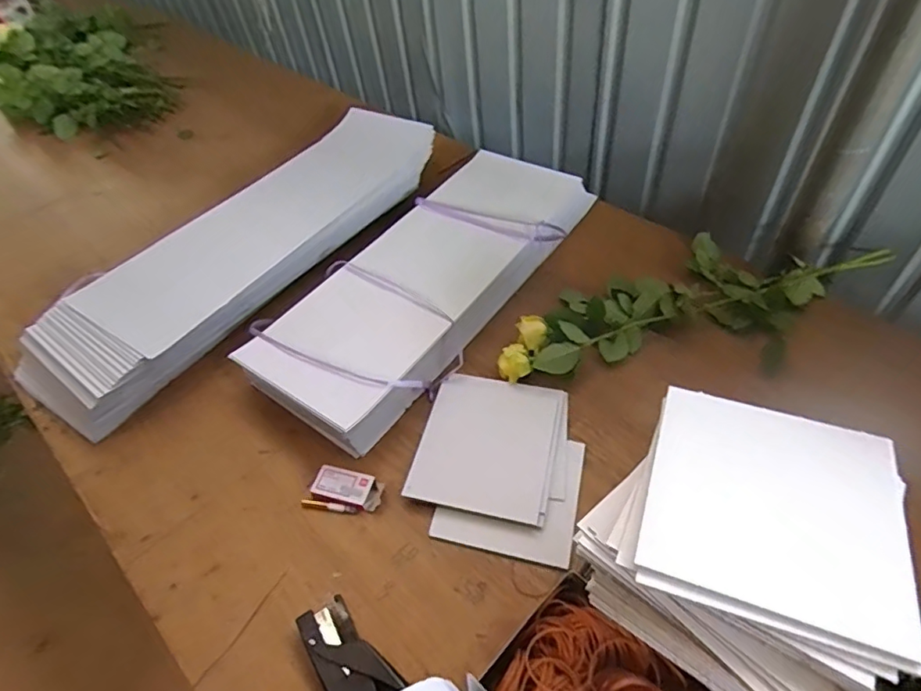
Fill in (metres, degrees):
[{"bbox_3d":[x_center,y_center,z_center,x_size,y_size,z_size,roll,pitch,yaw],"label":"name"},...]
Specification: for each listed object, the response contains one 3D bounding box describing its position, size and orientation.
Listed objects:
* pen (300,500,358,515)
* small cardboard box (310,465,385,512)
[{"bbox_3d":[-0.155,0.191,0.632,0.069,0.007,0.009,4,50,9],"label":"pen"},{"bbox_3d":[-0.134,0.169,0.636,0.083,0.020,0.039,8,51,12],"label":"small cardboard box"}]

